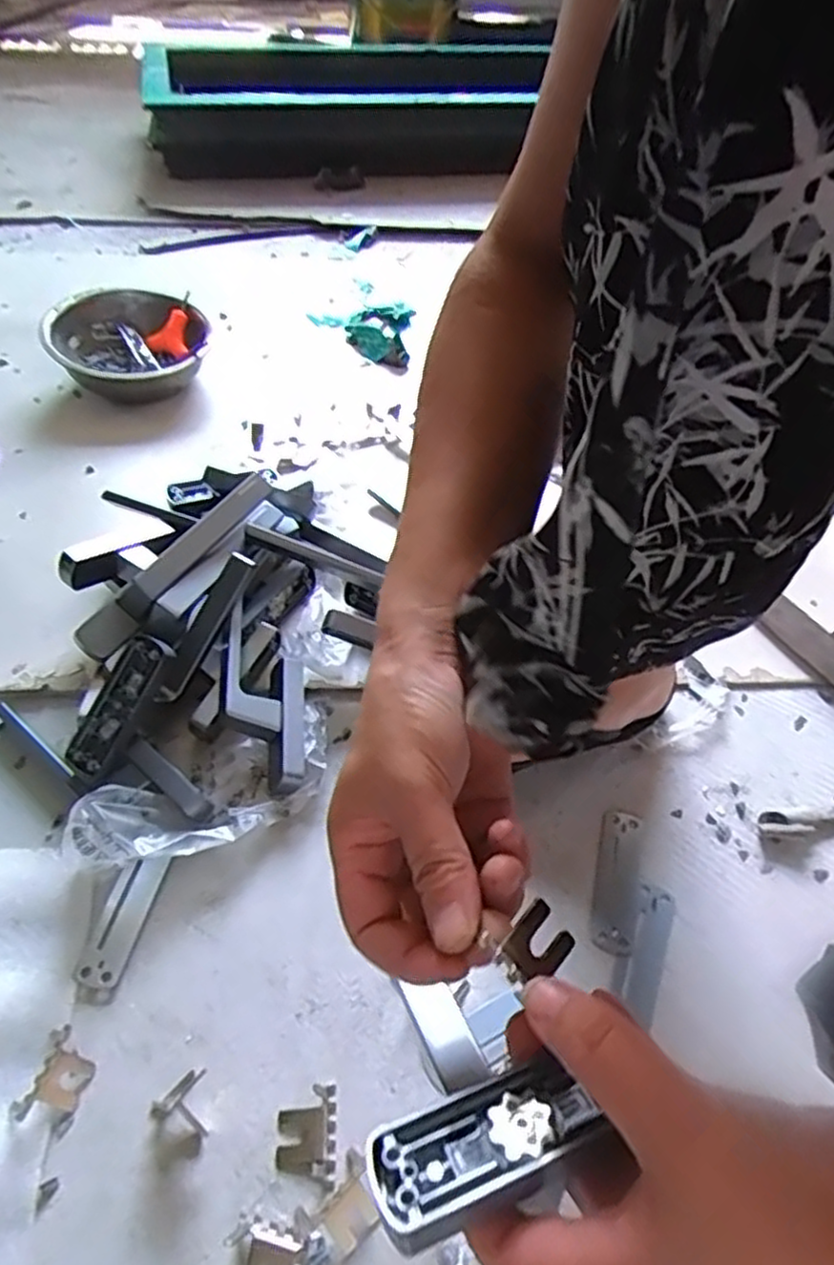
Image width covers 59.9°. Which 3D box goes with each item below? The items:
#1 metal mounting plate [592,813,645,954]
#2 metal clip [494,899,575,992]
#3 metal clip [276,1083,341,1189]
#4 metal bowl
[{"bbox_3d":[0.134,0.164,0.483,0.027,0.004,0.098,14,49,9],"label":"metal mounting plate"},{"bbox_3d":[0.040,0.110,0.252,0.028,0.008,0.019,-32,57,-28],"label":"metal clip"},{"bbox_3d":[-0.057,0.264,0.382,0.031,0.006,0.043,3,48,-2],"label":"metal clip"},{"bbox_3d":[-0.335,-0.332,0.840,0.163,0.077,0.166,2,48,-2],"label":"metal bowl"}]

